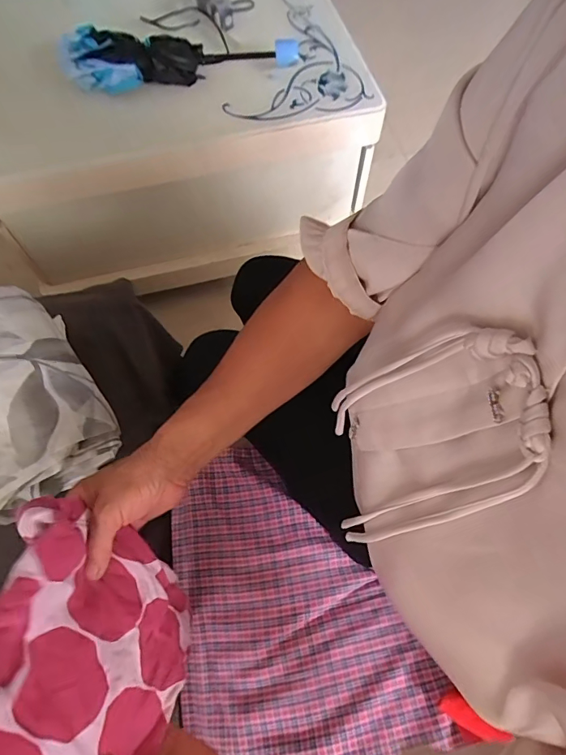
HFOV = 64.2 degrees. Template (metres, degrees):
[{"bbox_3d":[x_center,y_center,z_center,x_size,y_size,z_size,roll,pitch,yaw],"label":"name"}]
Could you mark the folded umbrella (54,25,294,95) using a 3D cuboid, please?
[{"bbox_3d":[-0.165,-0.514,0.731,0.376,0.064,0.085,2,66,1],"label":"folded umbrella"}]

